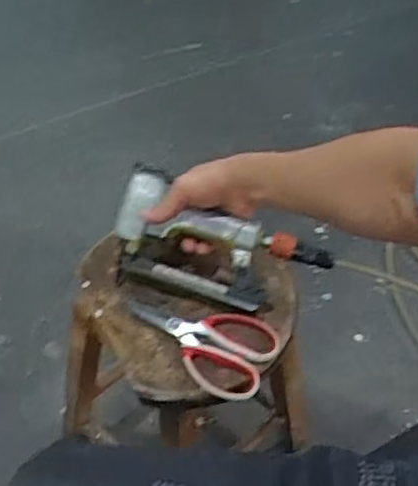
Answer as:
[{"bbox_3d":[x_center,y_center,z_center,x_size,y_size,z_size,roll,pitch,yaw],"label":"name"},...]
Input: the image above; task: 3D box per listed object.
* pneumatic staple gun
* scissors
[{"bbox_3d":[0.010,0.004,0.745,0.248,0.080,0.105,16,50,10],"label":"pneumatic staple gun"},{"bbox_3d":[-0.013,0.110,0.723,0.171,0.021,0.095,20,51,13],"label":"scissors"}]

